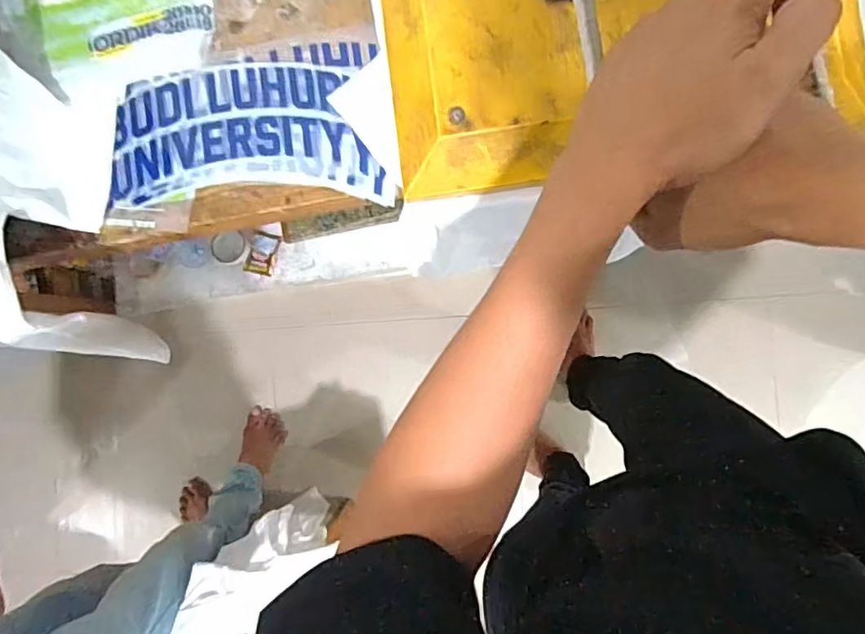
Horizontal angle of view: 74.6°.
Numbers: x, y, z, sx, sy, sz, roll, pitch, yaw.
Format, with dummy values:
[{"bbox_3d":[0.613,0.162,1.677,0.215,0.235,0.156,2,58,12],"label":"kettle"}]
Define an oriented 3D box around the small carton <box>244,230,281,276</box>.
[{"bbox_3d":[-0.418,-0.156,1.407,0.067,0.028,0.105,20,91,6],"label":"small carton"}]

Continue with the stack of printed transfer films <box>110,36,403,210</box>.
[{"bbox_3d":[-0.220,-0.228,0.676,0.335,0.015,0.183,-2,88,6],"label":"stack of printed transfer films"}]

